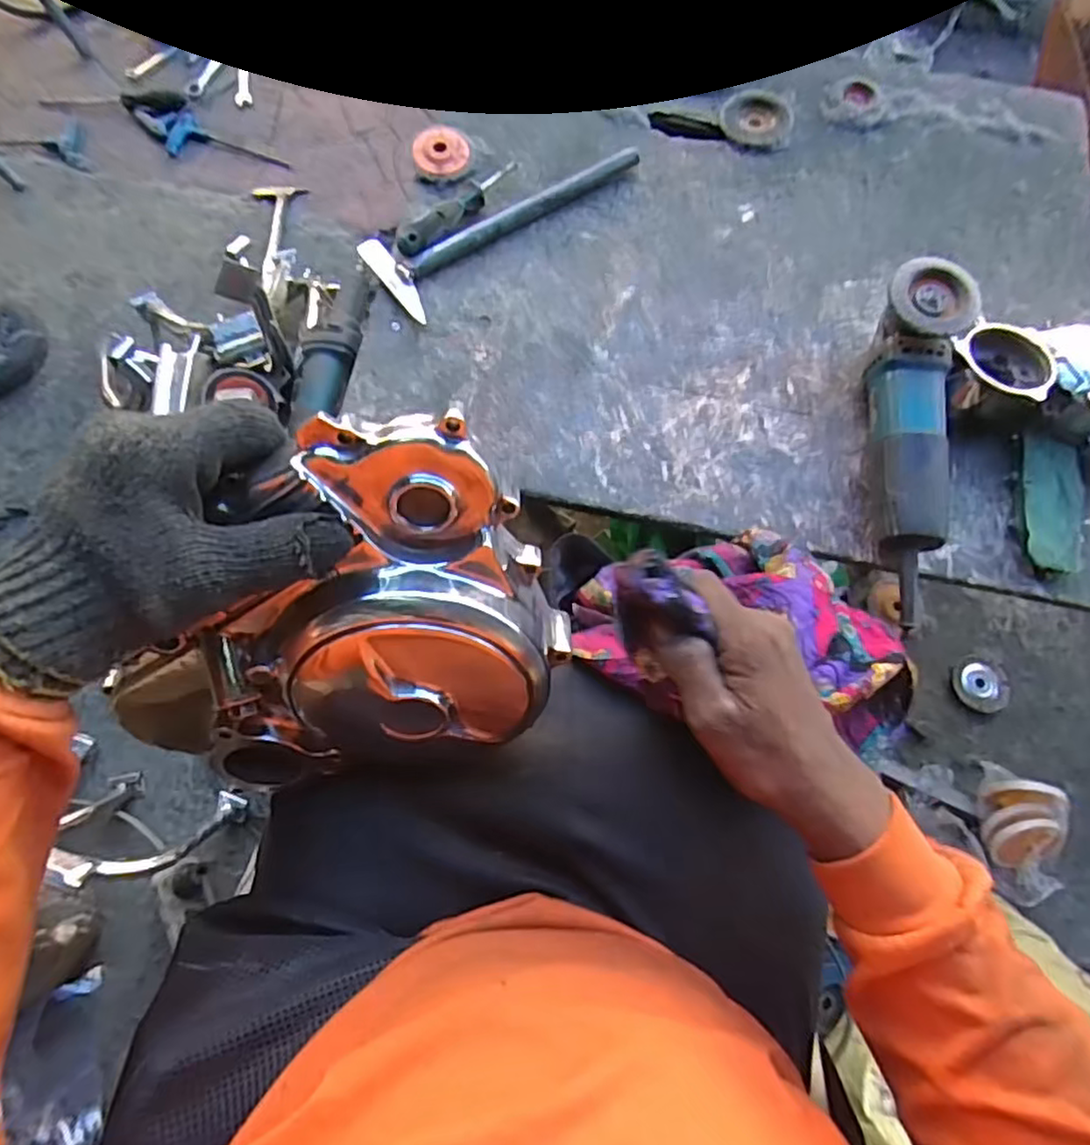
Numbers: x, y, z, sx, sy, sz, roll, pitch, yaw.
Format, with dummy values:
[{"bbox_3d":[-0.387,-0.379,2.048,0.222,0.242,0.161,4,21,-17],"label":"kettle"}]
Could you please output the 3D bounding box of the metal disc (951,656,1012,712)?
[{"bbox_3d":[0.654,0.167,0.995,0.087,0.014,0.074,42,77,8],"label":"metal disc"}]

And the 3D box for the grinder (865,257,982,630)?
[{"bbox_3d":[0.342,-0.117,0.610,0.074,0.098,0.326,7,75,-1],"label":"grinder"}]

